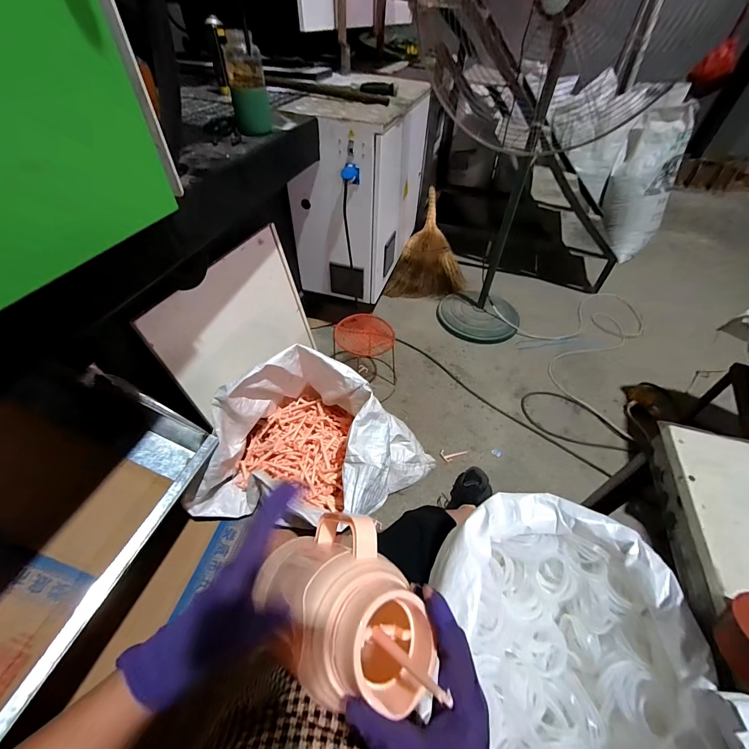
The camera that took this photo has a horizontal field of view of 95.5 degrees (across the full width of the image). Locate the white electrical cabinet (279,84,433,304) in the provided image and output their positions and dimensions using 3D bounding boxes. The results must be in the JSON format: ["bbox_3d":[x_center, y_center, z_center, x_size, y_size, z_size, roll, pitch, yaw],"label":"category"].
[{"bbox_3d":[-0.037,-0.801,1.468,0.345,0.636,0.780,15,50,10],"label":"white electrical cabinet"}]

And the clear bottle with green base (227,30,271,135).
[{"bbox_3d":[-0.307,-0.695,0.831,0.086,0.166,0.069,-6,49,-8],"label":"clear bottle with green base"}]

